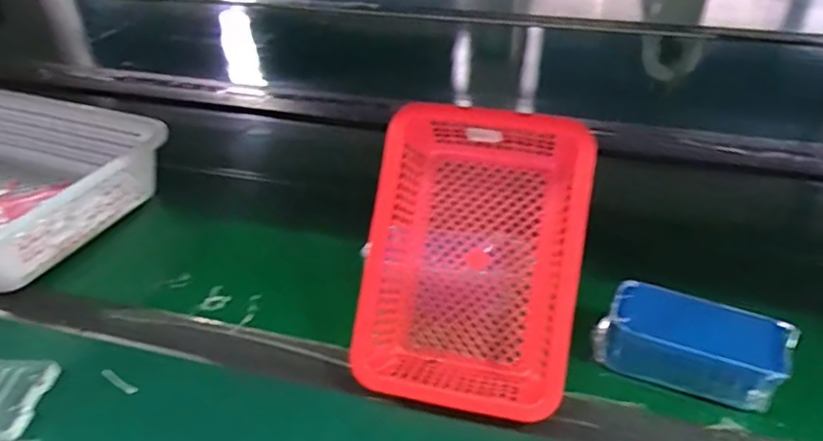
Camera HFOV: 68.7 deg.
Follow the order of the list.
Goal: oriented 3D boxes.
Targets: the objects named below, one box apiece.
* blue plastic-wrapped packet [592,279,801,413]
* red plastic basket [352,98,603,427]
[{"bbox_3d":[0.221,0.098,0.480,0.134,0.052,0.068,16,40,22],"label":"blue plastic-wrapped packet"},{"bbox_3d":[0.050,0.031,0.483,0.154,0.227,0.067,9,-6,9],"label":"red plastic basket"}]

